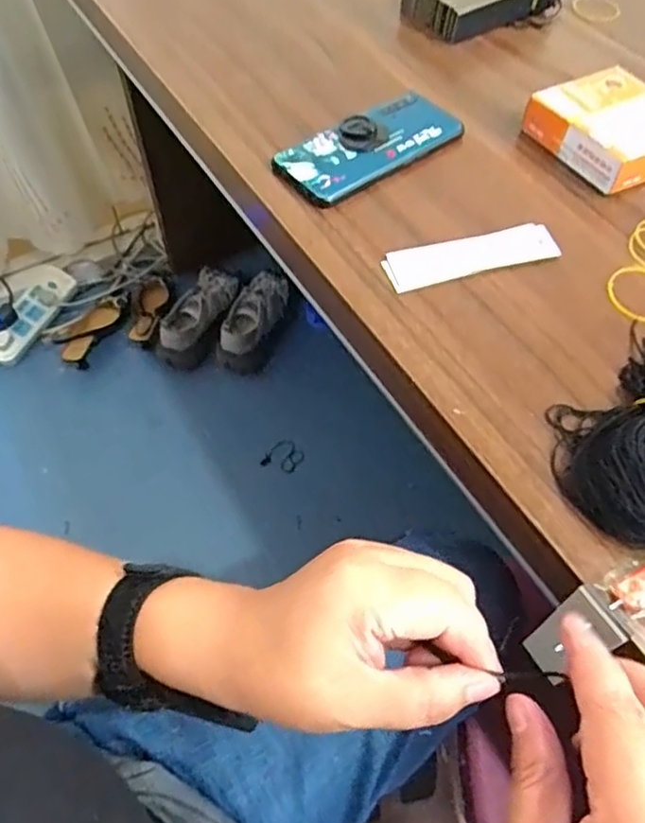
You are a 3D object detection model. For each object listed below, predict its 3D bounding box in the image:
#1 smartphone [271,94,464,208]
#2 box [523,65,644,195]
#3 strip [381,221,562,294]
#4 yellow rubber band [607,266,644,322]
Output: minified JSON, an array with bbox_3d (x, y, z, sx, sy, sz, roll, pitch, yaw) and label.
[{"bbox_3d":[0.040,-0.222,0.538,0.156,0.025,0.065,-34,62,-19],"label":"smartphone"},{"bbox_3d":[0.246,-0.238,0.538,0.105,0.040,0.111,-22,59,-12],"label":"box"},{"bbox_3d":[0.109,-0.115,0.472,0.128,0.004,0.035,-15,68,-9],"label":"strip"},{"bbox_3d":[0.229,-0.086,0.457,0.053,0.004,0.047,-33,62,-18],"label":"yellow rubber band"}]

